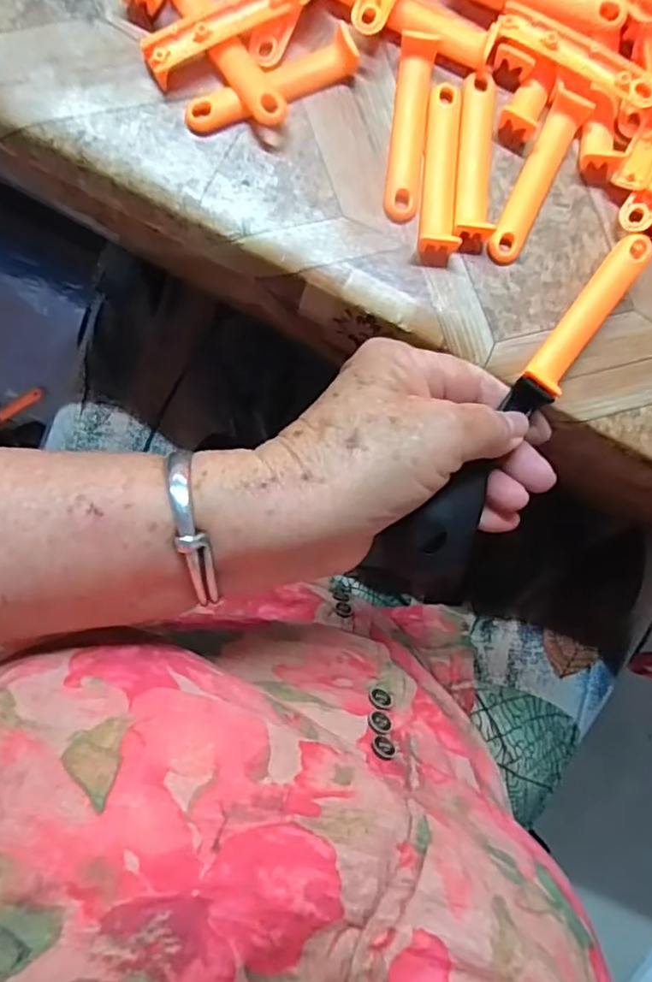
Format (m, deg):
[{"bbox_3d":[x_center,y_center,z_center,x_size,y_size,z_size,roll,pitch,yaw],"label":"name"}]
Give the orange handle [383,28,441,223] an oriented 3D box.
[{"bbox_3d":[0.036,-0.155,0.263,0.015,0.009,0.078,8,88,-4],"label":"orange handle"}]

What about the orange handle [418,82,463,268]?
[{"bbox_3d":[0.050,-0.137,0.262,0.015,0.009,0.079,6,88,-4],"label":"orange handle"}]

